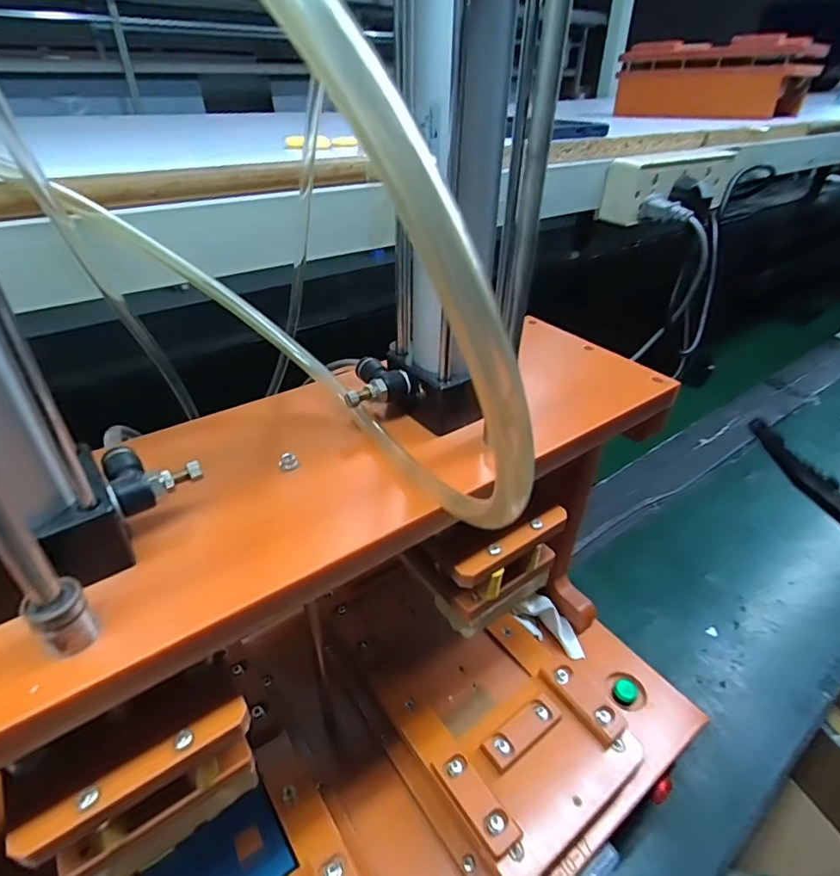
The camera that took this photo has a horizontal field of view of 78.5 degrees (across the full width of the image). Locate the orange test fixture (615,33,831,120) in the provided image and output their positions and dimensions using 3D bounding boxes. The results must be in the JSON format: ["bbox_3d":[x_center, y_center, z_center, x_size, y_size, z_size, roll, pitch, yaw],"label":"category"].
[{"bbox_3d":[0.408,-0.502,0.732,0.116,0.096,0.240,-21,40,-27],"label":"orange test fixture"}]

